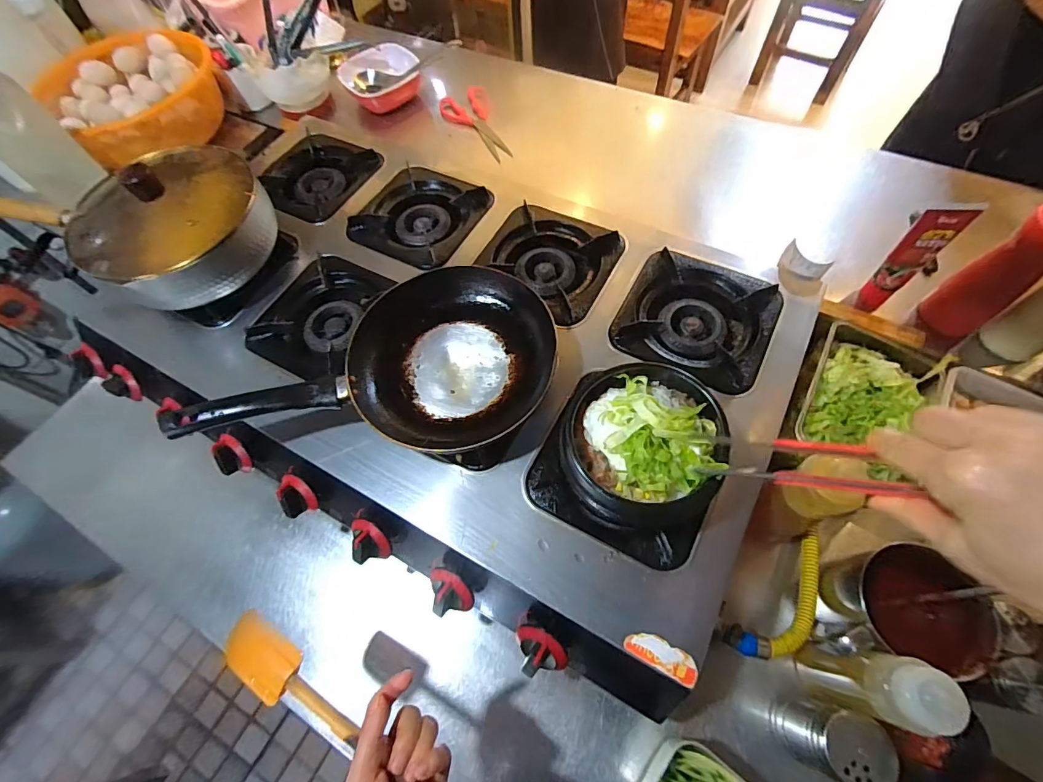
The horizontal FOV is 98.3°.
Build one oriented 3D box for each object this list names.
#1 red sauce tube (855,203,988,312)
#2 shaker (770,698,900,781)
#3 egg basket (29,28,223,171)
[{"bbox_3d":[0.507,-0.167,0.588,0.058,0.159,0.032,-7,63,0],"label":"red sauce tube"},{"bbox_3d":[0.311,0.354,0.461,0.058,0.120,0.058,-2,63,3],"label":"shaker"},{"bbox_3d":[-0.686,-0.542,0.818,0.265,0.094,0.269,39,71,20],"label":"egg basket"}]

